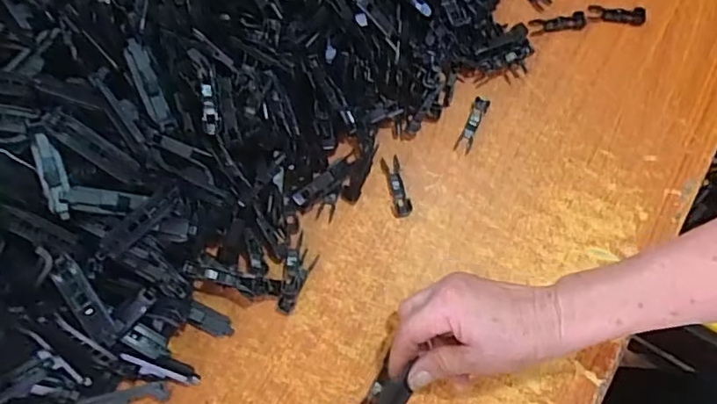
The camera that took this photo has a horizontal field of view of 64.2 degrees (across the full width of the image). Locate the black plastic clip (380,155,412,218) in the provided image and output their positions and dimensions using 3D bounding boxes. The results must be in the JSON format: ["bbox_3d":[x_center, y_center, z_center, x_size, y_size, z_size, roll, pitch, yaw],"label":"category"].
[{"bbox_3d":[0.034,-0.014,0.508,0.016,0.007,0.054,-13,75,-5],"label":"black plastic clip"}]

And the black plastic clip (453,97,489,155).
[{"bbox_3d":[0.105,-0.071,0.525,0.014,0.007,0.056,23,75,5],"label":"black plastic clip"}]

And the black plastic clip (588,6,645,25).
[{"bbox_3d":[0.251,-0.182,0.556,0.056,0.005,0.017,1,75,-1],"label":"black plastic clip"}]

